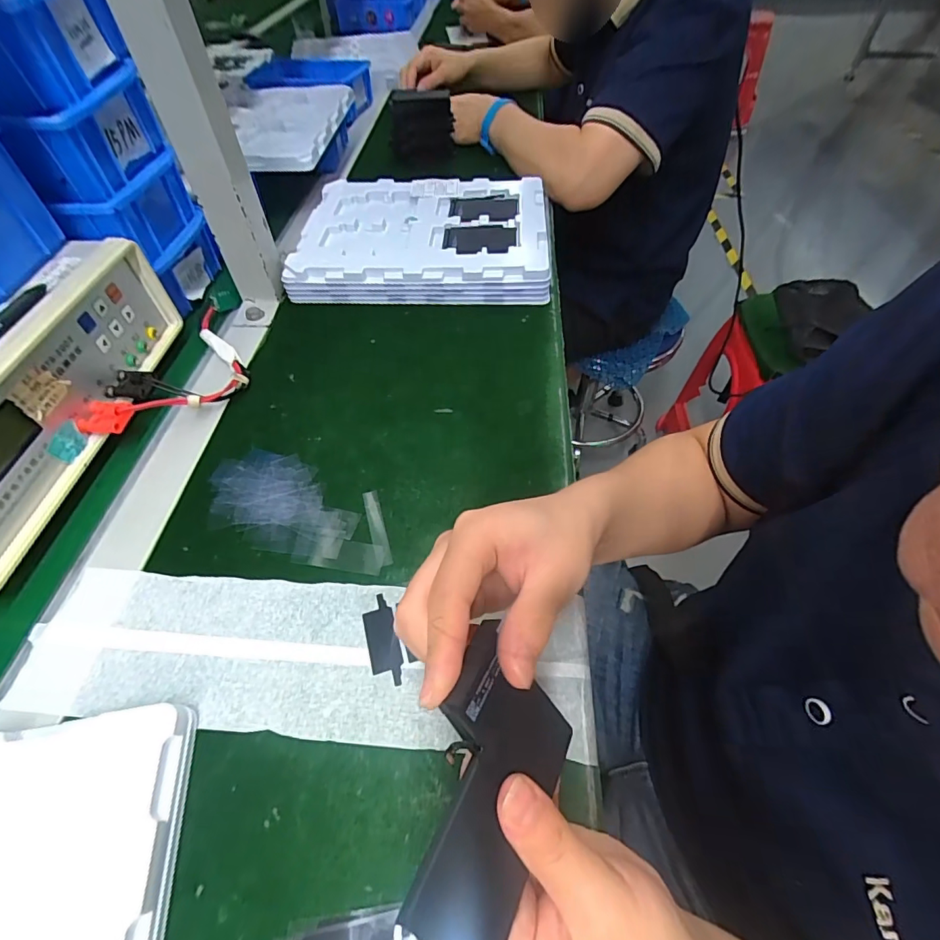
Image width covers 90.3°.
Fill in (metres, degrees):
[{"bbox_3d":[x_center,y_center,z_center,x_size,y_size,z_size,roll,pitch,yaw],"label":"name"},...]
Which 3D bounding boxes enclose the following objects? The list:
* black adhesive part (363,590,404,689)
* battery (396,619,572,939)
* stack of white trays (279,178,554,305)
[{"bbox_3d":[-0.054,0.104,0.290,0.019,0.004,0.056,-14,54,-9],"label":"black adhesive part"},{"bbox_3d":[0.006,0.110,0.165,0.059,0.004,0.090,47,45,-12],"label":"battery"},{"bbox_3d":[-0.049,-0.269,0.541,0.276,0.043,0.201,3,53,3],"label":"stack of white trays"}]

